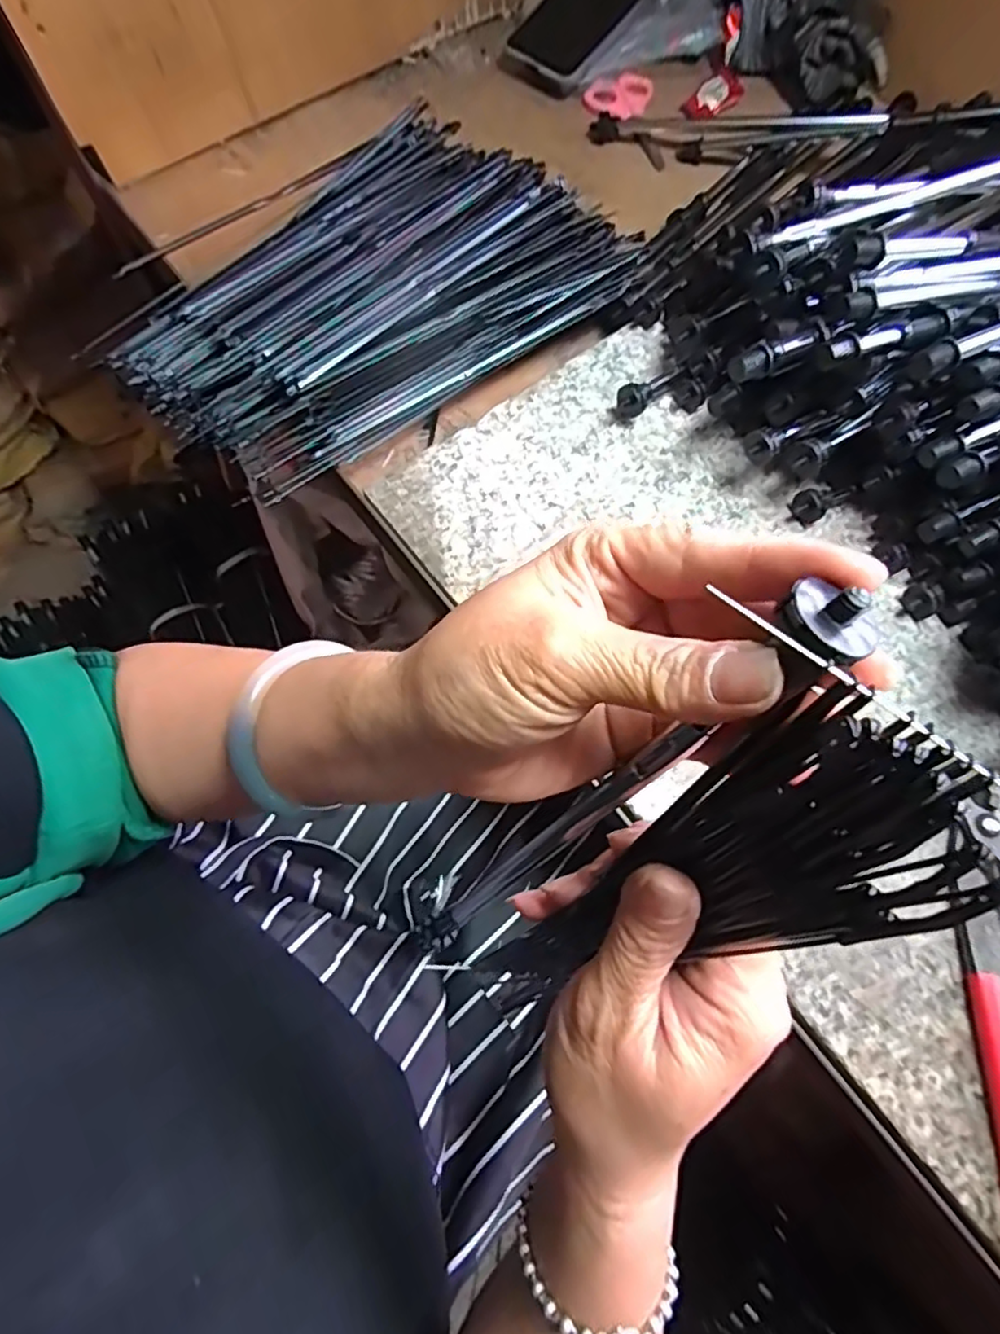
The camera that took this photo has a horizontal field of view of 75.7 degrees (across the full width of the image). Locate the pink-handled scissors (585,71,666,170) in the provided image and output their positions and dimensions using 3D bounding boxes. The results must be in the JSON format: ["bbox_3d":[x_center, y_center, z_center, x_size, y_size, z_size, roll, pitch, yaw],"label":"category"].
[{"bbox_3d":[0.111,-0.451,0.533,0.057,0.015,0.098,-18,73,-7],"label":"pink-handled scissors"}]

